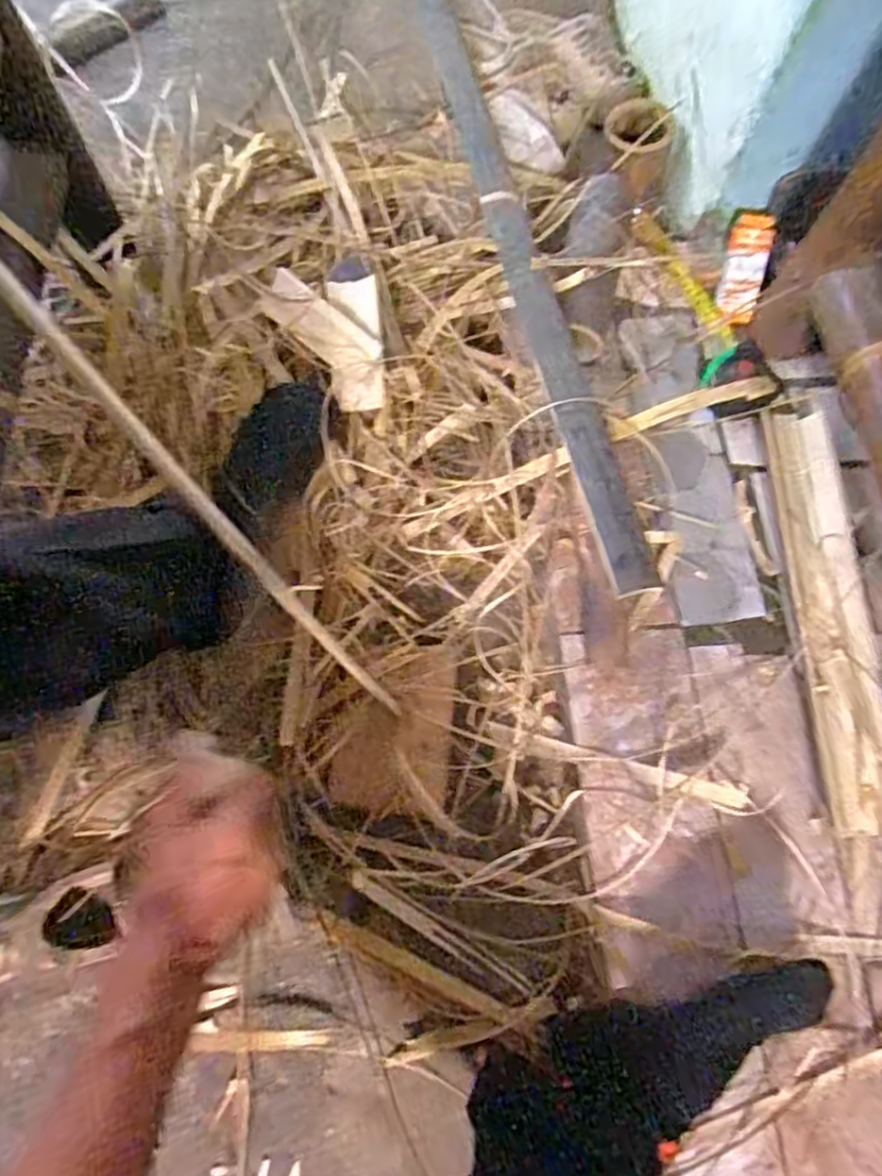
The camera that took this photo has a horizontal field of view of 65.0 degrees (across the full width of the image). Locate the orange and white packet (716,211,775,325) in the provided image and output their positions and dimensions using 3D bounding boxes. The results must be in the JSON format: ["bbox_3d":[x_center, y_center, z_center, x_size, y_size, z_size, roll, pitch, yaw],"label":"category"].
[{"bbox_3d":[0.356,-0.375,0.811,0.048,0.017,0.118,16,112,31],"label":"orange and white packet"}]

